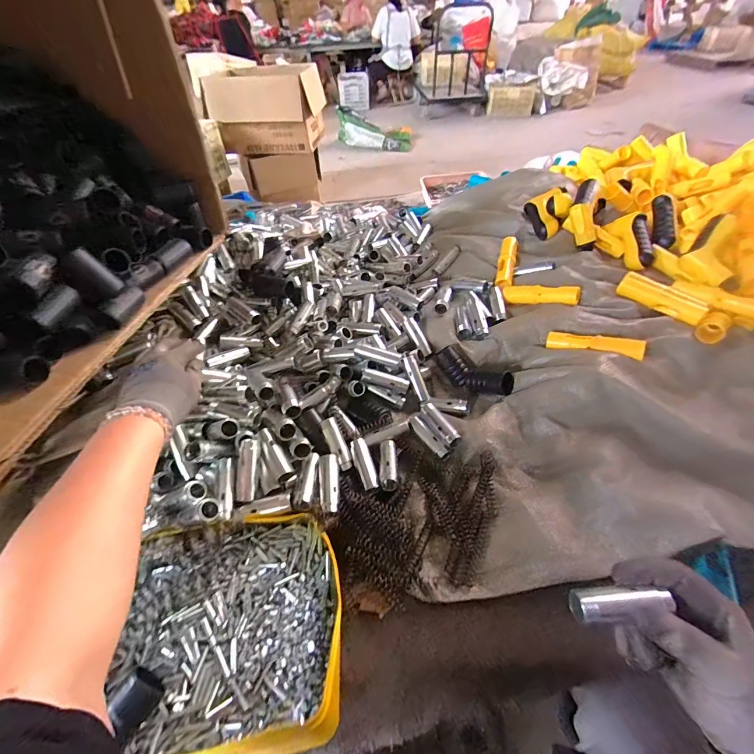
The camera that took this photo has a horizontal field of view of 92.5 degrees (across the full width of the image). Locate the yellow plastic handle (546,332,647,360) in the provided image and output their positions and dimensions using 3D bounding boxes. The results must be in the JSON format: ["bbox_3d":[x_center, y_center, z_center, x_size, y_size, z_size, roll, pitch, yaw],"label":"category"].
[{"bbox_3d":[0.312,-0.047,0.519,0.121,0.016,0.022,11,48,29],"label":"yellow plastic handle"}]

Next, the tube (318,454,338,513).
[{"bbox_3d":[-0.057,0.128,0.432,0.022,0.022,0.067,-6,48,-2],"label":"tube"}]

